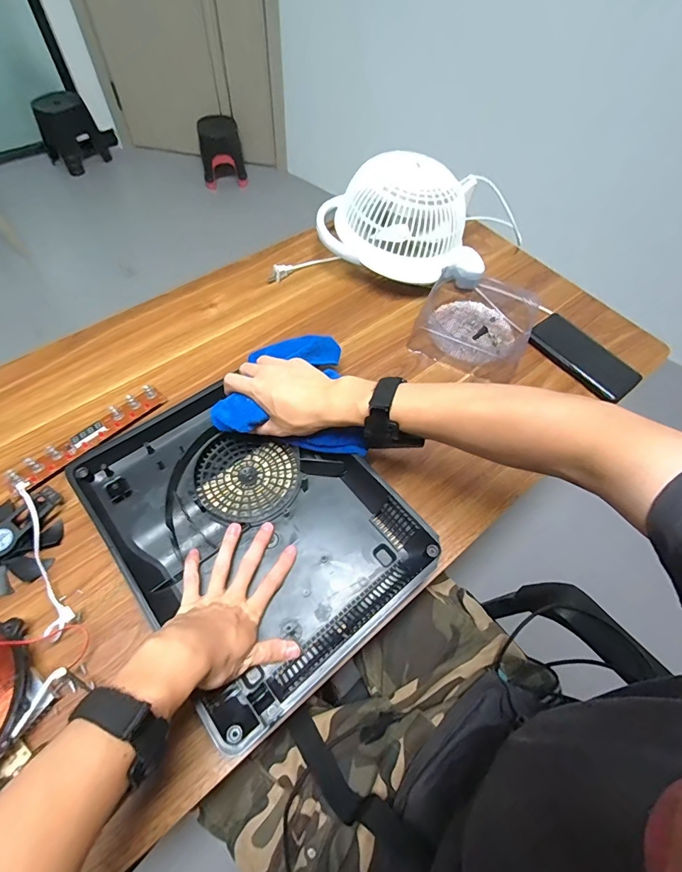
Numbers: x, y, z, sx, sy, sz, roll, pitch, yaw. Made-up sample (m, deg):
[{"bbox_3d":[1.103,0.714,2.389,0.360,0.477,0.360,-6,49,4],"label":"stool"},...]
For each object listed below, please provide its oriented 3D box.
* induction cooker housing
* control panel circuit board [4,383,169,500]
[{"bbox_3d":[-0.098,0.091,0.467,0.265,0.051,0.343,-35,68,-22],"label":"induction cooker housing"},{"bbox_3d":[-0.321,0.000,0.535,0.037,0.021,0.204,39,64,17],"label":"control panel circuit board"}]

